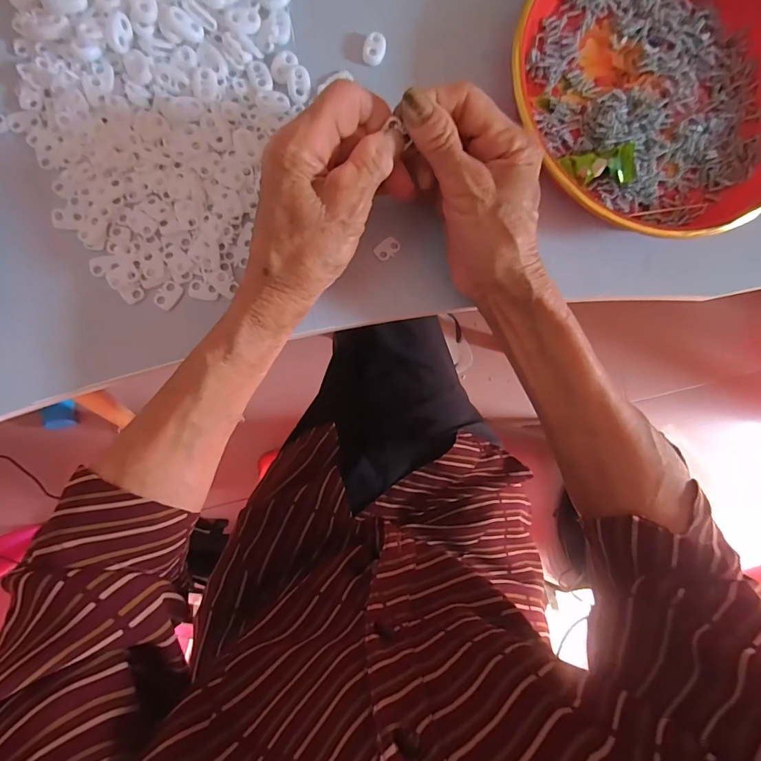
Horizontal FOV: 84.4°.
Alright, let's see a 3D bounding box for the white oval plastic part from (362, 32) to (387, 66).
[{"bbox_3d":[-0.004,-0.230,0.290,0.015,0.005,0.021,15,85,-7],"label":"white oval plastic part"}]

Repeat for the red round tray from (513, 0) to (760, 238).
[{"bbox_3d":[0.200,-0.218,0.300,0.212,0.031,0.213,0,87,-8],"label":"red round tray"}]

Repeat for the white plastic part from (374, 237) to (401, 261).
[{"bbox_3d":[0.005,-0.090,0.285,0.017,0.004,0.012,-32,92,-8],"label":"white plastic part"}]

